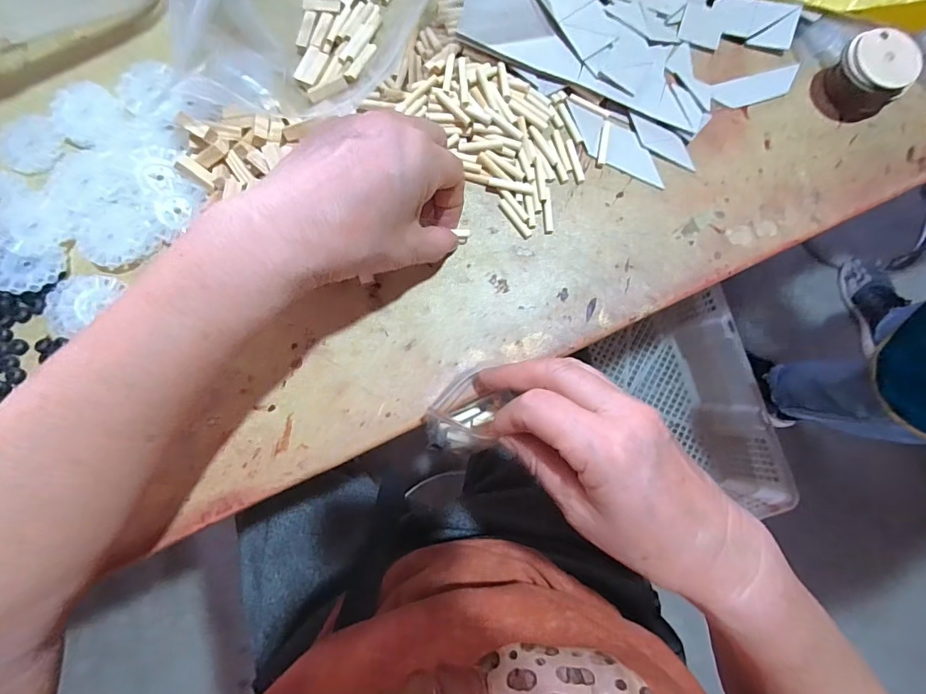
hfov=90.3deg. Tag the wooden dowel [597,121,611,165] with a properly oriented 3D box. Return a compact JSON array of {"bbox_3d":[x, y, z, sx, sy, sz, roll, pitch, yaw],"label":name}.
[{"bbox_3d":[0.096,-0.139,0.312,0.005,0.004,0.032,12,82,0],"label":"wooden dowel"}]

